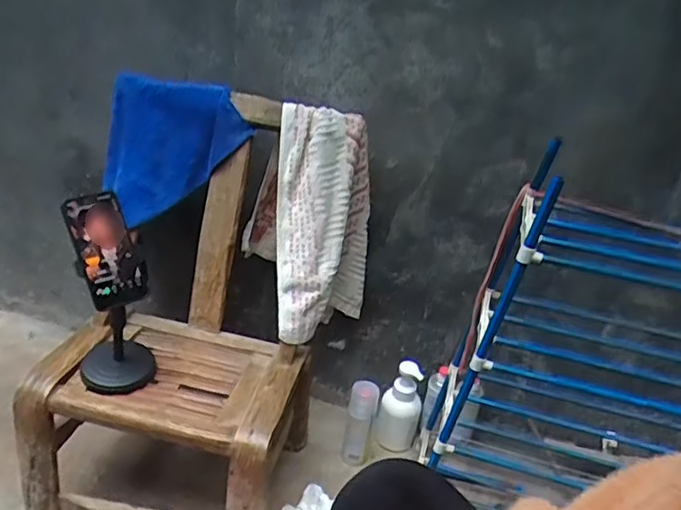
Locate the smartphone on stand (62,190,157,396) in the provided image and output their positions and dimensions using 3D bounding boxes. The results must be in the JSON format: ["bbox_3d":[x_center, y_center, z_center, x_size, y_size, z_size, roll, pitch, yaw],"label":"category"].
[{"bbox_3d":[-0.332,0.057,0.859,0.096,0.273,0.093,-4,30,-26],"label":"smartphone on stand"}]

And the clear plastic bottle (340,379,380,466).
[{"bbox_3d":[0.037,0.320,1.123,0.053,0.173,0.045,9,26,5],"label":"clear plastic bottle"}]

